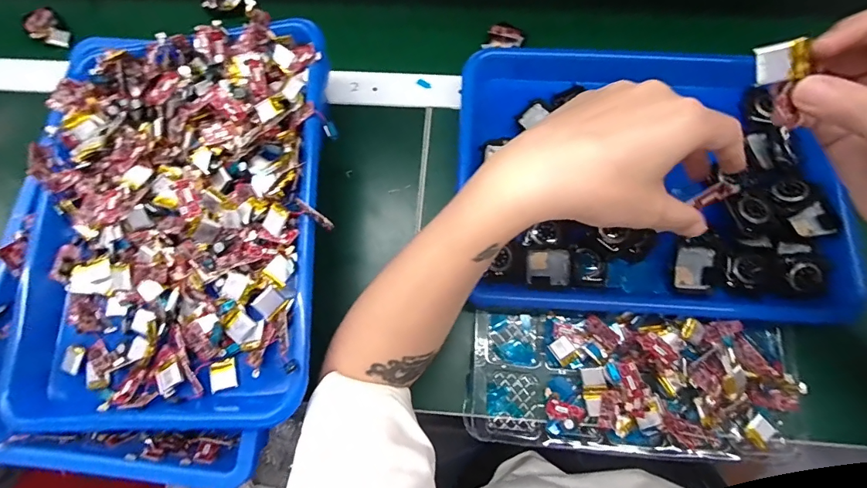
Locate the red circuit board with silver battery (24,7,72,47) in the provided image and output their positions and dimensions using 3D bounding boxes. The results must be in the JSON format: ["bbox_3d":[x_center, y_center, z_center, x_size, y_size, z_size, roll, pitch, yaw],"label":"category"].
[{"bbox_3d":[-0.451,-0.250,0.504,0.036,0.015,0.058,-40,75,-10],"label":"red circuit board with silver battery"}]

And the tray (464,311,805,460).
[{"bbox_3d":[0.159,0.112,0.351,0.253,0.039,0.104,4,73,3],"label":"tray"}]

